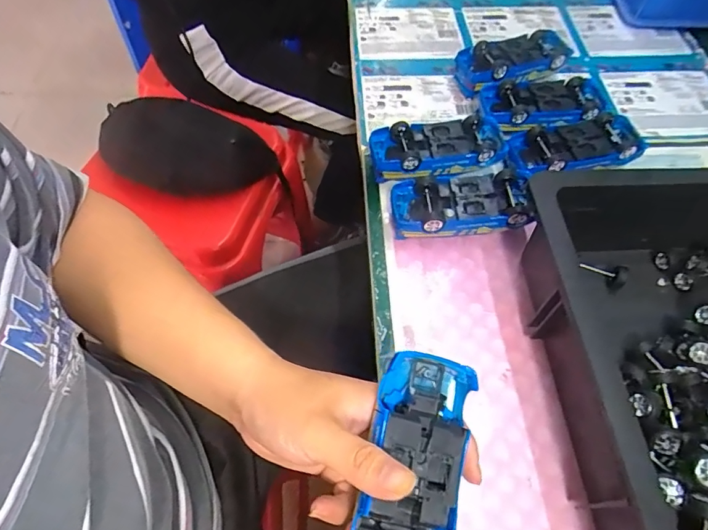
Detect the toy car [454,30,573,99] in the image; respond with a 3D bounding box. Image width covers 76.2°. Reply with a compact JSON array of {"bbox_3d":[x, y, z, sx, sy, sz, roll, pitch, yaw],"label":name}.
[{"bbox_3d":[0.200,-0.238,0.535,0.161,0.034,0.069,-22,62,-15],"label":"toy car"}]

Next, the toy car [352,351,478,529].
[{"bbox_3d":[0.032,0.117,0.253,0.051,0.029,0.129,12,77,5],"label":"toy car"}]

